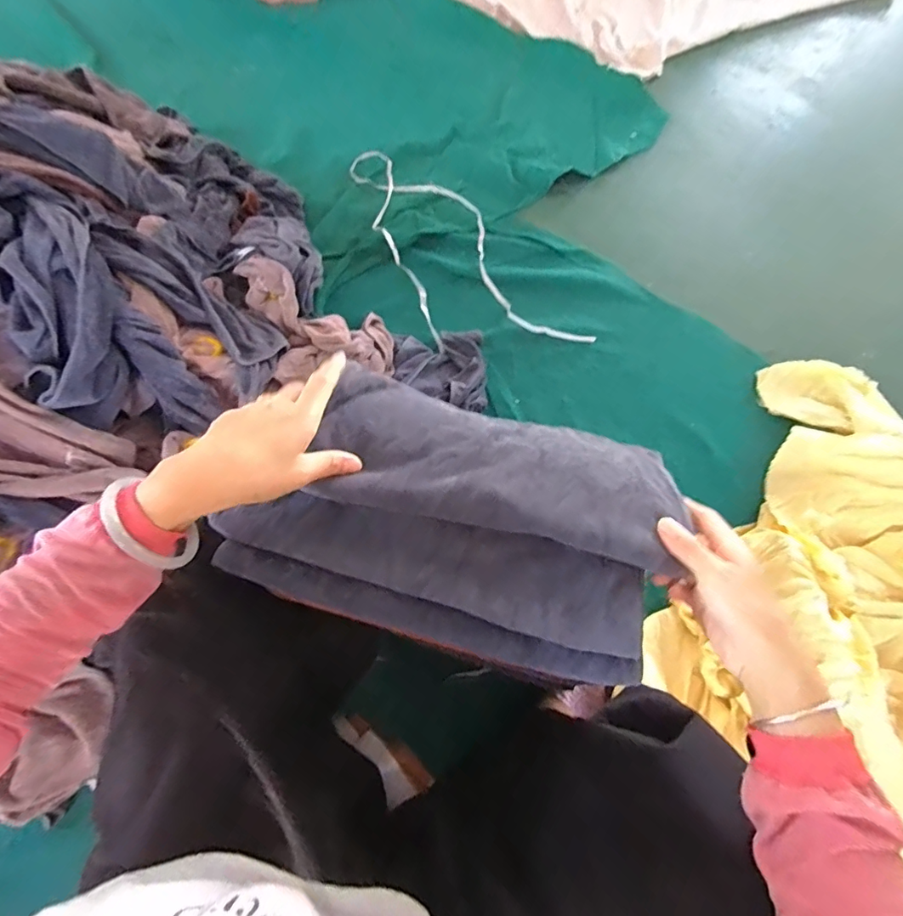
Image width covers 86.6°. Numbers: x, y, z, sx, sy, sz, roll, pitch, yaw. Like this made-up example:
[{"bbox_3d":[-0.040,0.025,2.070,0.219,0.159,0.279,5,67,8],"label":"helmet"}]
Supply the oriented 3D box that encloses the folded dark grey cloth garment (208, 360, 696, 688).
[{"bbox_3d":[0.012,0.040,0.390,0.329,0.052,0.206,15,67,3],"label":"folded dark grey cloth garment"}]

